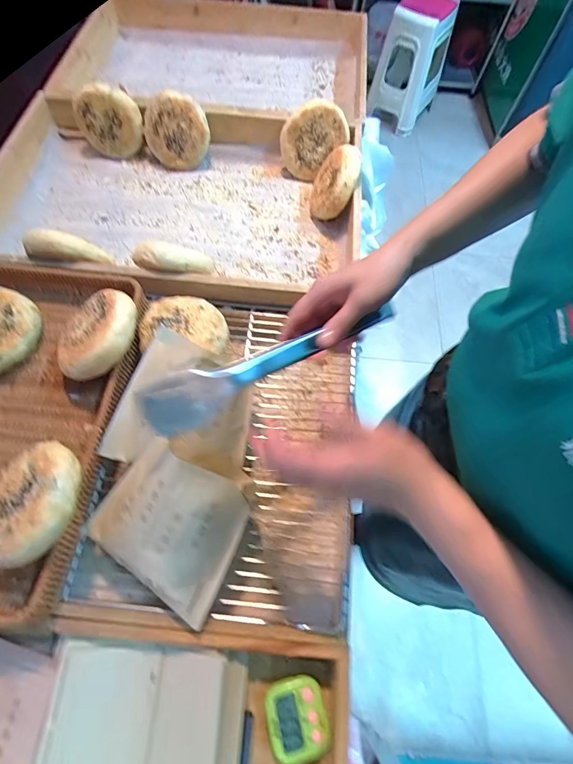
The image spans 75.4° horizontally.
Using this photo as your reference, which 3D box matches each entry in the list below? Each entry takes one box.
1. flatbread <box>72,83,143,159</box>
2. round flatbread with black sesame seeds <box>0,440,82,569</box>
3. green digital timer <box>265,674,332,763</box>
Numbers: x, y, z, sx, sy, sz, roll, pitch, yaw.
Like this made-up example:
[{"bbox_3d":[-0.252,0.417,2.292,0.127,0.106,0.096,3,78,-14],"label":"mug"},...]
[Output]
[{"bbox_3d":[-0.344,-0.505,0.717,0.119,0.124,0.022,-25,24,17],"label":"flatbread"},{"bbox_3d":[-0.257,0.118,0.380,0.108,0.038,0.113,-14,56,22],"label":"round flatbread with black sesame seeds"},{"bbox_3d":[0.011,0.346,0.383,0.060,0.019,0.065,-9,66,-7],"label":"green digital timer"}]

